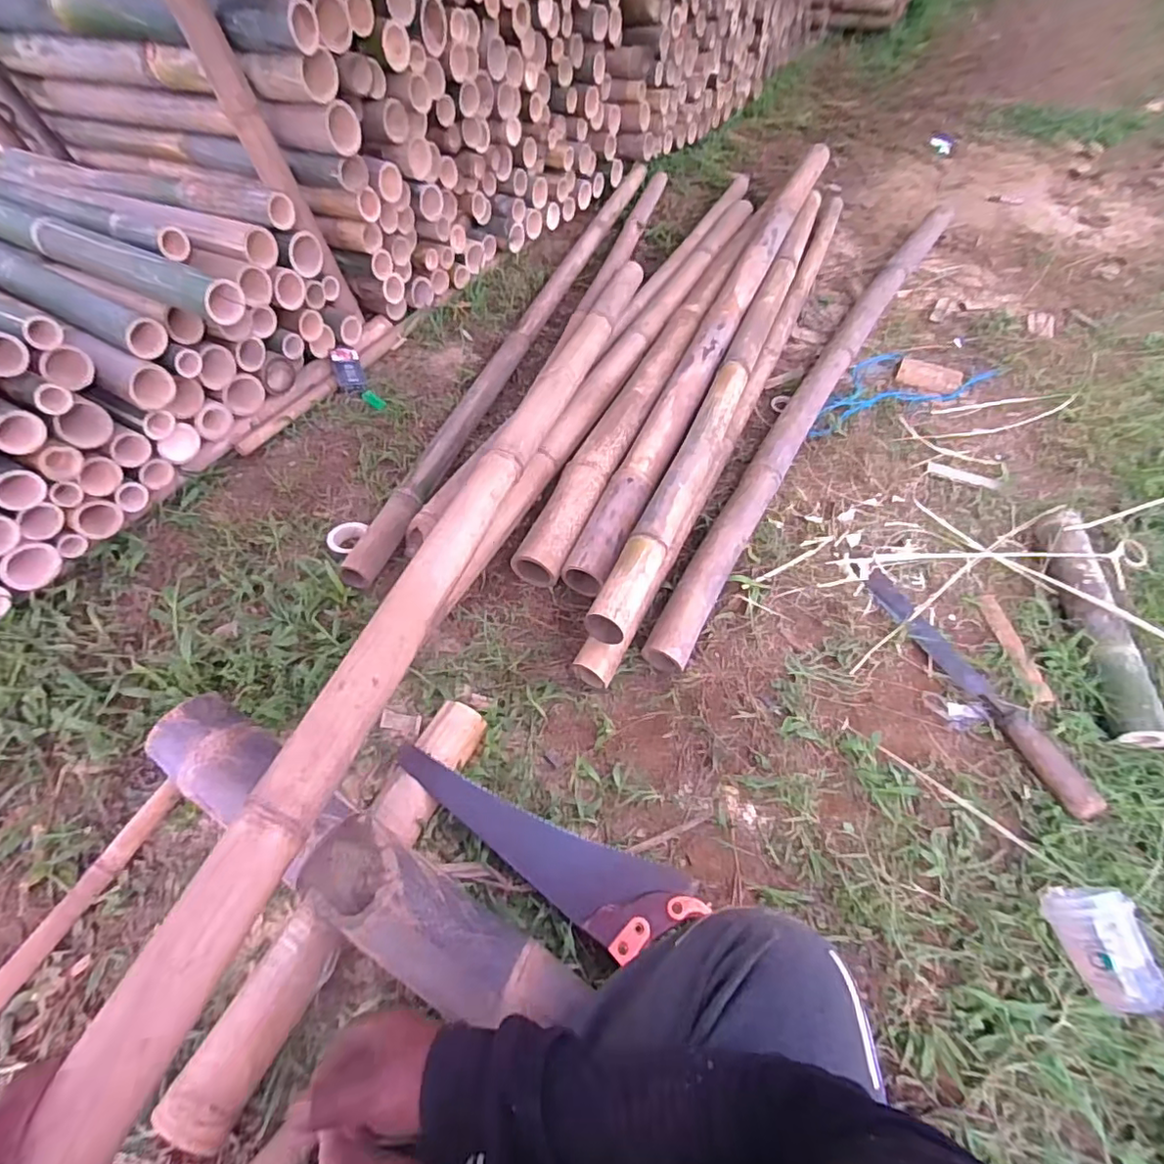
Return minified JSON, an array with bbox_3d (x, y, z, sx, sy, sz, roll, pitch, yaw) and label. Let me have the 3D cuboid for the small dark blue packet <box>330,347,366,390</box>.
[{"bbox_3d":[-0.541,-0.493,1.315,0.061,0.016,0.101,-15,91,-11],"label":"small dark blue packet"}]

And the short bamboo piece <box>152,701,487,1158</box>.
[{"bbox_3d":[-0.271,0.354,0.669,0.080,0.068,0.483,22,56,16],"label":"short bamboo piece"}]

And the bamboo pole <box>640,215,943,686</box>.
[{"bbox_3d":[0.547,-0.443,1.256,0.099,0.076,1.645,27,58,19],"label":"bamboo pole"}]

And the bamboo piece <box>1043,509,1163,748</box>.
[{"bbox_3d":[0.792,0.053,0.878,0.074,0.051,0.410,10,54,8],"label":"bamboo piece"}]

